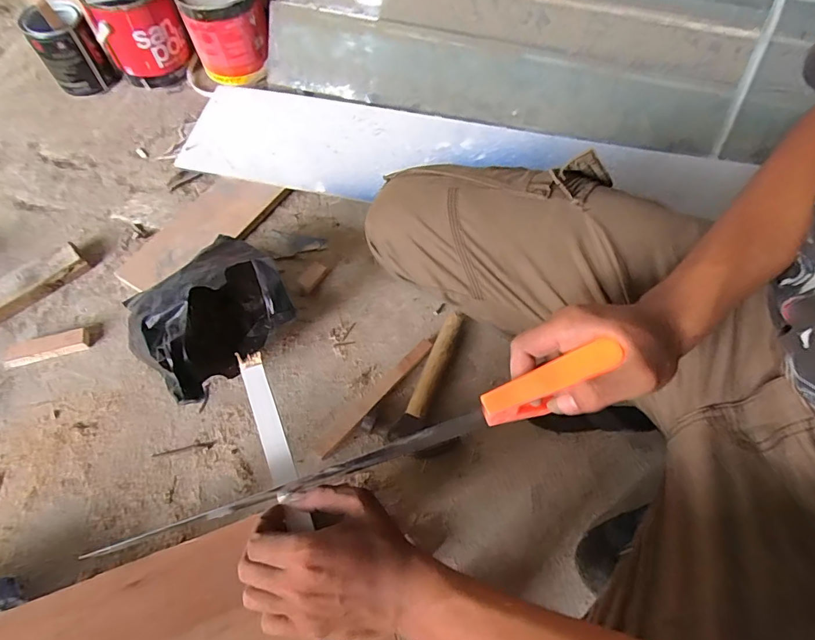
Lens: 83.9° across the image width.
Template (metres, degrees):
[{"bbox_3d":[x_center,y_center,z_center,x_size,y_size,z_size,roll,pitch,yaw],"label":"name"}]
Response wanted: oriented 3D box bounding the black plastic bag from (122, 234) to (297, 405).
[{"bbox_3d":[-0.249,0.006,0.605,0.147,0.149,0.185,41,68,17],"label":"black plastic bag"}]

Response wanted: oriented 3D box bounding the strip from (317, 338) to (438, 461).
[{"bbox_3d":[-0.040,0.104,0.640,0.019,0.019,0.226,40,68,16],"label":"strip"}]

